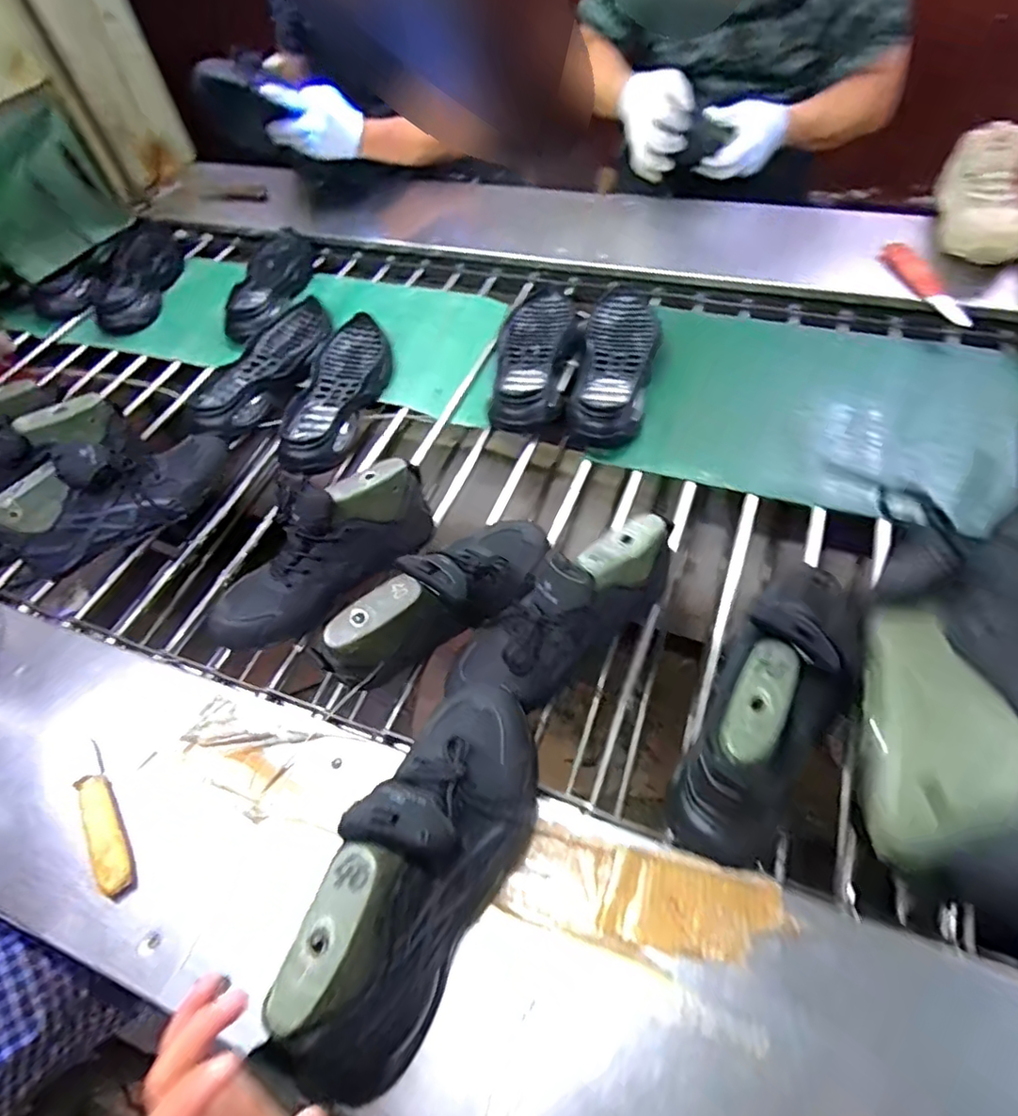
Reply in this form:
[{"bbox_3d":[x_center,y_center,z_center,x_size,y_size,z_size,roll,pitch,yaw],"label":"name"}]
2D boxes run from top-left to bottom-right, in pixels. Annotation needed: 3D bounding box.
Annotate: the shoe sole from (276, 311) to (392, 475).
[{"bbox_3d":[-0.263,-0.261,0.940,0.121,0.042,0.336,6,56,11],"label":"shoe sole"}]

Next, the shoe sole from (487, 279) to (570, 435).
[{"bbox_3d":[0.038,-0.319,0.923,0.096,0.057,0.344,1,56,8],"label":"shoe sole"}]

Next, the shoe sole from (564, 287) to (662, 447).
[{"bbox_3d":[0.157,-0.289,0.892,0.111,0.051,0.349,10,57,14],"label":"shoe sole"}]

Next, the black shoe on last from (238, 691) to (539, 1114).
[{"bbox_3d":[-0.052,0.216,0.433,0.093,0.159,0.272,11,58,15],"label":"black shoe on last"}]

